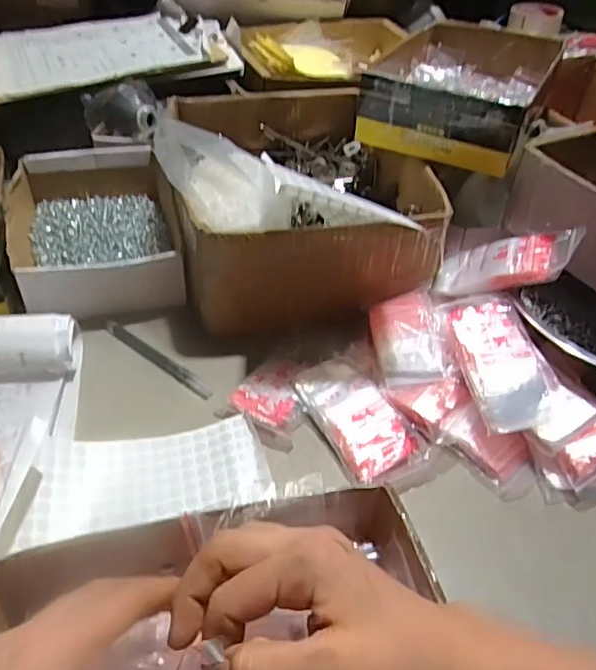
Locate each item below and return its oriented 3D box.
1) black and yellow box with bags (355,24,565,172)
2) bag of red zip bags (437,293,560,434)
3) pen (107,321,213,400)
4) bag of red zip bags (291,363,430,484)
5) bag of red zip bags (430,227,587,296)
[{"bbox_3d":[0.202,-0.303,0.696,0.184,0.071,0.285,21,45,18],"label":"black and yellow box with bags"},{"bbox_3d":[0.177,0.019,0.500,0.072,0.013,0.133,-9,57,-8],"label":"bag of red zip bags"},{"bbox_3d":[-0.133,0.021,0.538,0.138,0.005,0.013,29,48,25],"label":"pen"},{"bbox_3d":[0.050,0.070,0.488,0.065,0.023,0.124,-17,47,-21],"label":"bag of red zip bags"},{"bbox_3d":[0.200,-0.069,0.552,0.136,0.020,0.061,-13,35,29],"label":"bag of red zip bags"}]

